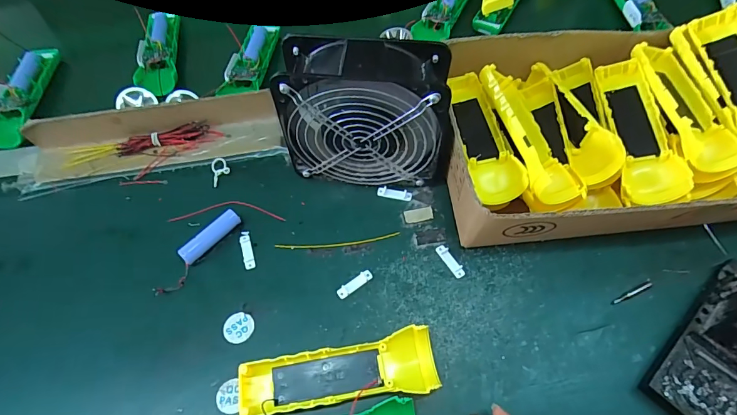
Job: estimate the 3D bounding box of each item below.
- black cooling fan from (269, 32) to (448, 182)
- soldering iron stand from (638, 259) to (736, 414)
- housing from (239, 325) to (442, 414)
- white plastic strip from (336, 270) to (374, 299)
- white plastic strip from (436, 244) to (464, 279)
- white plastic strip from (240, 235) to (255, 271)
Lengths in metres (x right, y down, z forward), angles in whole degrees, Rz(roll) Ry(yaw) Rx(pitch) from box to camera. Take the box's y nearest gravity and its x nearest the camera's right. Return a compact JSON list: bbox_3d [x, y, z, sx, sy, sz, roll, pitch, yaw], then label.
[{"bbox_3d":[0.001,-0.084,0.390,0.155,0.148,0.062,6,61,5],"label":"black cooling fan"},{"bbox_3d":[0.301,0.109,0.314,0.147,0.070,0.071,-41,67,-19],"label":"soldering iron stand"},{"bbox_3d":[-0.023,0.143,0.337,0.163,0.024,0.049,-11,61,-4],"label":"housing"},{"bbox_3d":[-0.013,0.074,0.387,0.038,0.005,0.010,-33,64,-16],"label":"white plastic strip"},{"bbox_3d":[0.081,0.052,0.394,0.012,0.004,0.037,-30,64,-14],"label":"white plastic strip"},{"bbox_3d":[-0.122,0.044,0.403,0.010,0.004,0.038,-17,61,-8],"label":"white plastic strip"}]

